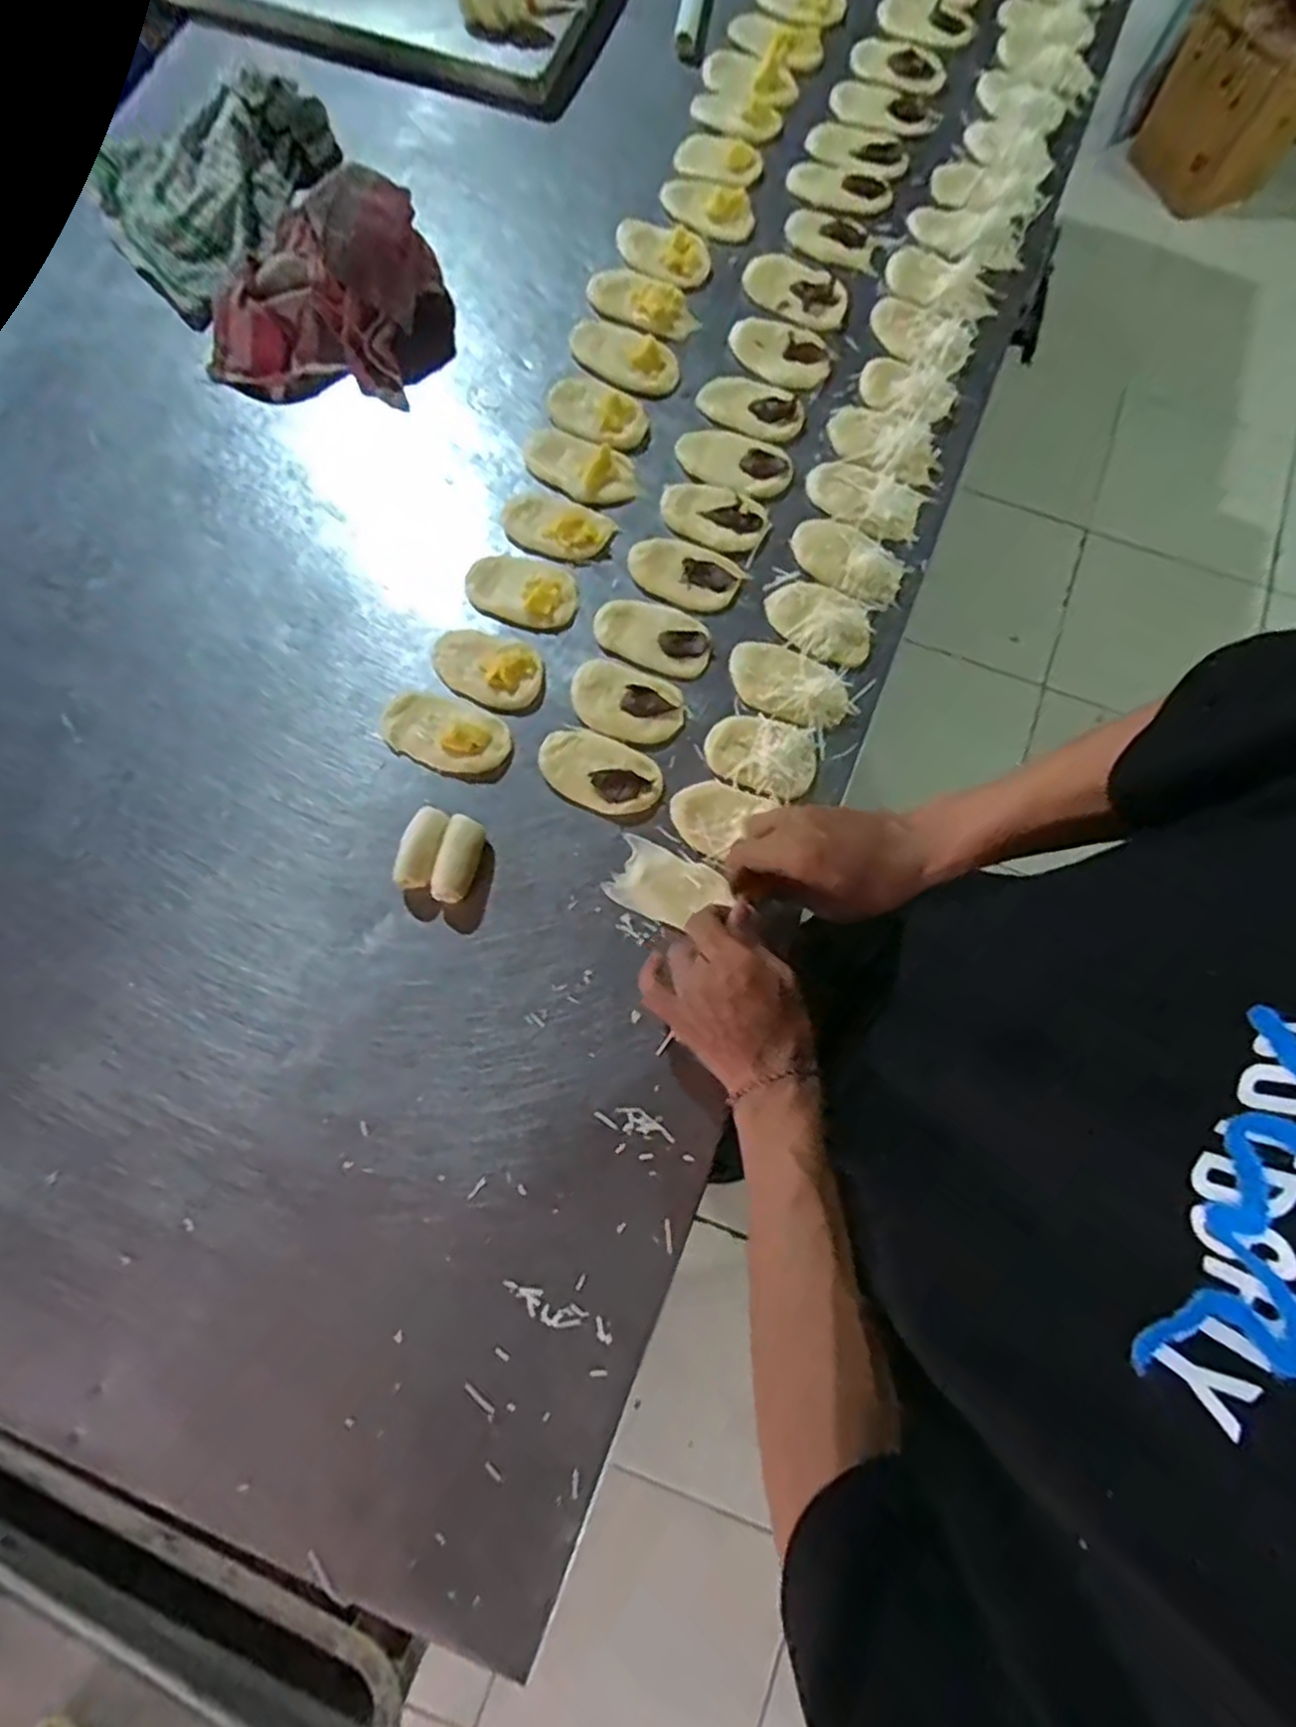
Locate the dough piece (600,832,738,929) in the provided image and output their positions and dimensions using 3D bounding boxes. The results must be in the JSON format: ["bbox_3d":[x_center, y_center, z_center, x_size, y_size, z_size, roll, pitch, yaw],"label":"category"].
[{"bbox_3d":[0.015,0.017,0.553,0.088,0.009,0.052,26,78,6],"label":"dough piece"}]

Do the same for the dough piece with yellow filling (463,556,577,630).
[{"bbox_3d":[-0.104,-0.226,0.603,0.092,0.014,0.056,16,77,4],"label":"dough piece with yellow filling"}]

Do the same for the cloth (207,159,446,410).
[{"bbox_3d":[-0.283,-0.501,0.634,0.184,0.089,0.161,3,77,1],"label":"cloth"}]

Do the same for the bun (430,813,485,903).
[{"bbox_3d":[-0.140,-0.002,0.547,0.027,0.027,0.063,13,77,3],"label":"bun"}]

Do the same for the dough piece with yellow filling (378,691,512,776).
[{"bbox_3d":[-0.159,-0.104,0.574,0.102,0.018,0.055,23,78,6],"label":"dough piece with yellow filling"}]

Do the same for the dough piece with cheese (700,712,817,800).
[{"bbox_3d":[0.088,-0.086,0.567,0.085,0.011,0.056,20,77,5],"label":"dough piece with cheese"}]

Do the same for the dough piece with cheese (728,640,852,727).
[{"bbox_3d":[0.112,-0.144,0.584,0.099,0.010,0.054,24,78,6],"label":"dough piece with cheese"}]

